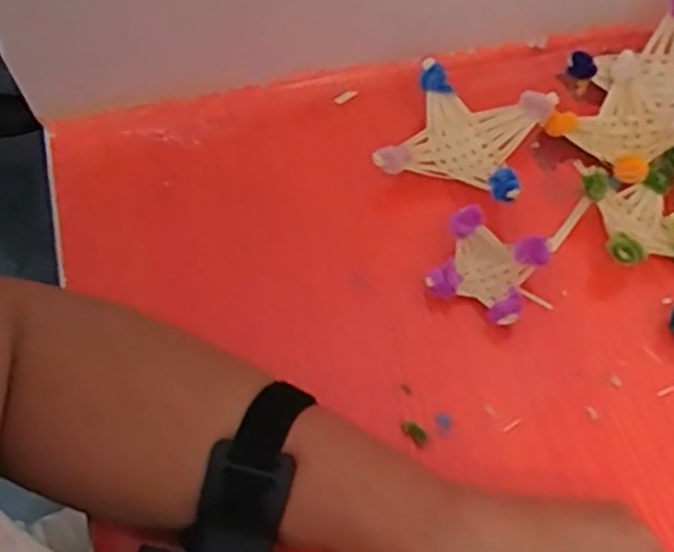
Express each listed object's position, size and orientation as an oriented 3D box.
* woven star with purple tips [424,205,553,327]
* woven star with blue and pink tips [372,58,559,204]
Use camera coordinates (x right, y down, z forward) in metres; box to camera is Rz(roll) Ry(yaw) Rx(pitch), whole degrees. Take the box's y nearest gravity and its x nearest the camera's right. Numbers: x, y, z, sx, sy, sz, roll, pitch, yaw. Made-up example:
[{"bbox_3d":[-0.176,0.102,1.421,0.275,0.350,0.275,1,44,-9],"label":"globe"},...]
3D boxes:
[{"bbox_3d":[0.082,-0.003,0.433,0.053,0.032,0.050,27,66,16],"label":"woven star with purple tips"},{"bbox_3d":[0.077,-0.082,0.473,0.082,0.034,0.080,22,64,13],"label":"woven star with blue and pink tips"}]

